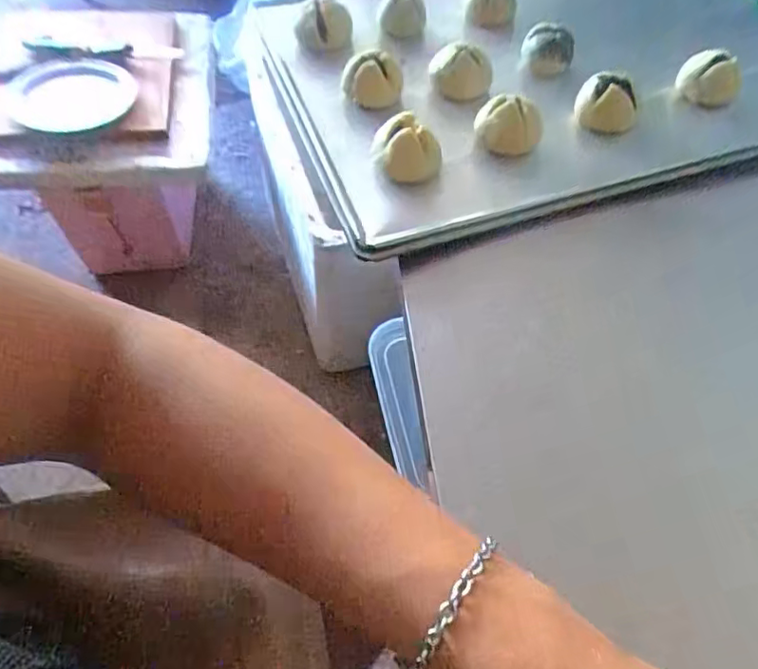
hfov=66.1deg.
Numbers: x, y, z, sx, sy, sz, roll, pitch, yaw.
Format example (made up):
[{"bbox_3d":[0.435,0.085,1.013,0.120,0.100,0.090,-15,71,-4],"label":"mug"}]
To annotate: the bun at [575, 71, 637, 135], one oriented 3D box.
[{"bbox_3d":[0.162,-0.162,0.418,0.042,0.041,0.030,21,56,12],"label":"bun"}]

